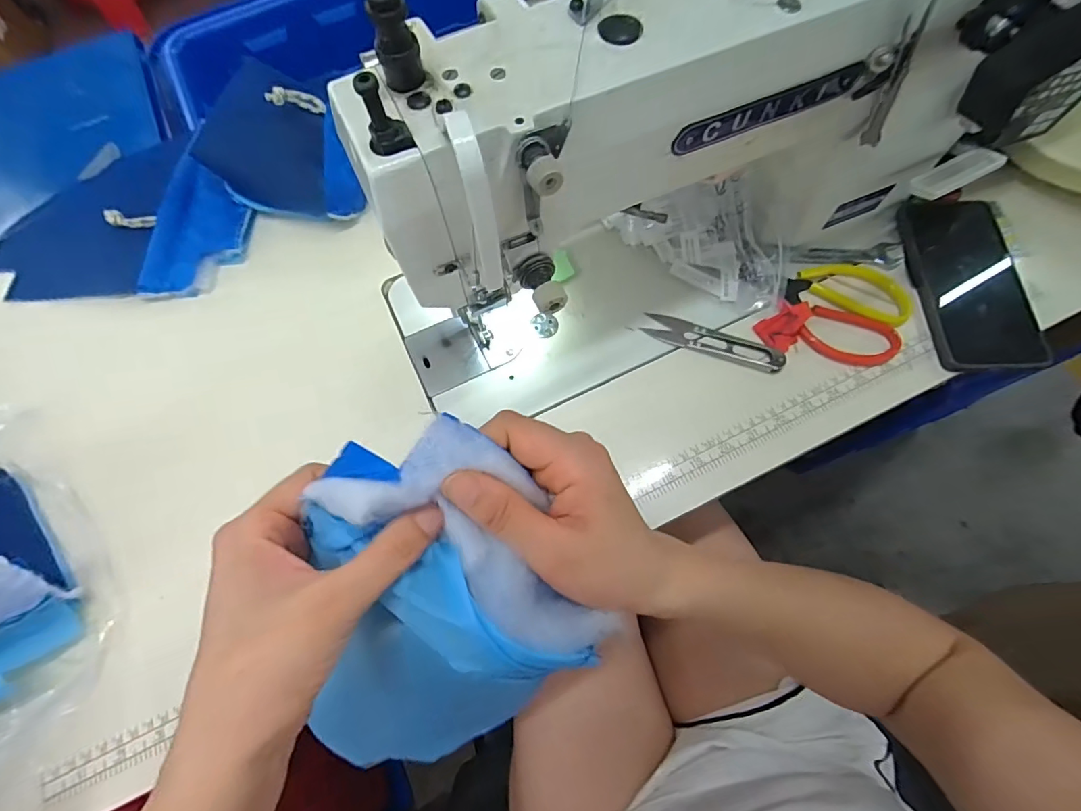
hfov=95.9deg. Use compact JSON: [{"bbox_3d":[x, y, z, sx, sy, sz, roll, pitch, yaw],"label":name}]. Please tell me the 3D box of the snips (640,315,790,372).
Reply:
[{"bbox_3d":[0.145,-0.054,0.411,0.115,0.010,0.025,19,71,10],"label":"snips"}]

